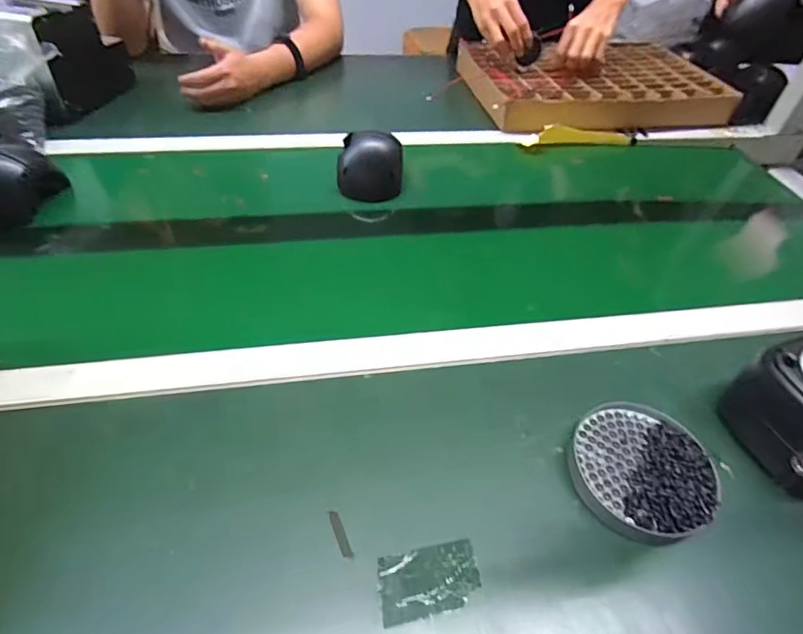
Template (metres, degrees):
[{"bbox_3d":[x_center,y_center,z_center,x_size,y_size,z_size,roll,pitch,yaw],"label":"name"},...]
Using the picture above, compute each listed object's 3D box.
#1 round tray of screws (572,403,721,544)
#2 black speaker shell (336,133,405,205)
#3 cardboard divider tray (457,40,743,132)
[{"bbox_3d":[0.201,0.126,0.404,0.111,0.024,0.116,3,47,-3],"label":"round tray of screws"},{"bbox_3d":[-0.049,-0.222,0.689,0.106,0.063,0.102,-2,48,-7],"label":"black speaker shell"},{"bbox_3d":[0.378,-0.465,0.944,0.475,0.062,0.311,-5,48,-10],"label":"cardboard divider tray"}]

